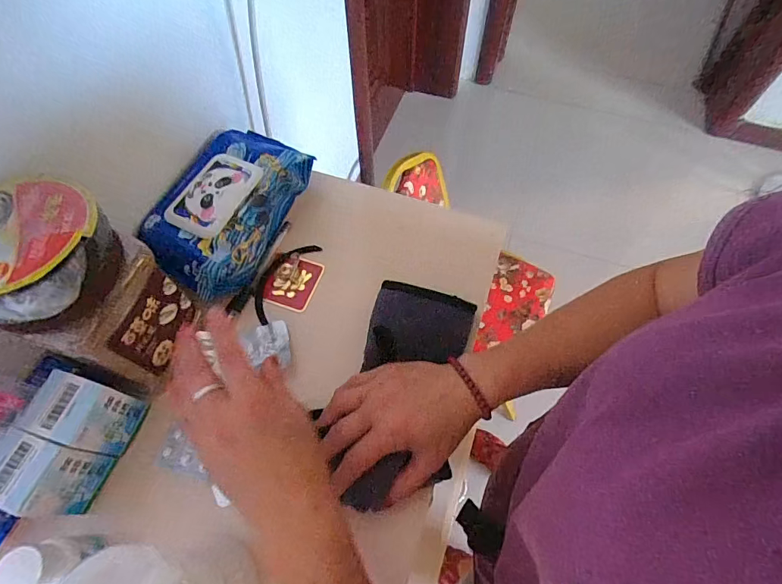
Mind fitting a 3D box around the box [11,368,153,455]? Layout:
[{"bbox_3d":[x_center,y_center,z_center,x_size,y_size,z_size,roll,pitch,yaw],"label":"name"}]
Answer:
[{"bbox_3d":[-0.240,0.095,0.340,0.047,0.069,0.052,15,63,7],"label":"box"}]

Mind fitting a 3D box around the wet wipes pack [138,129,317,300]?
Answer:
[{"bbox_3d":[-0.174,-0.090,0.454,0.127,0.057,0.200,17,64,9],"label":"wet wipes pack"}]

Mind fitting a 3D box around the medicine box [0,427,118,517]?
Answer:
[{"bbox_3d":[-0.258,0.135,0.320,0.047,0.069,0.046,17,64,9],"label":"medicine box"}]

